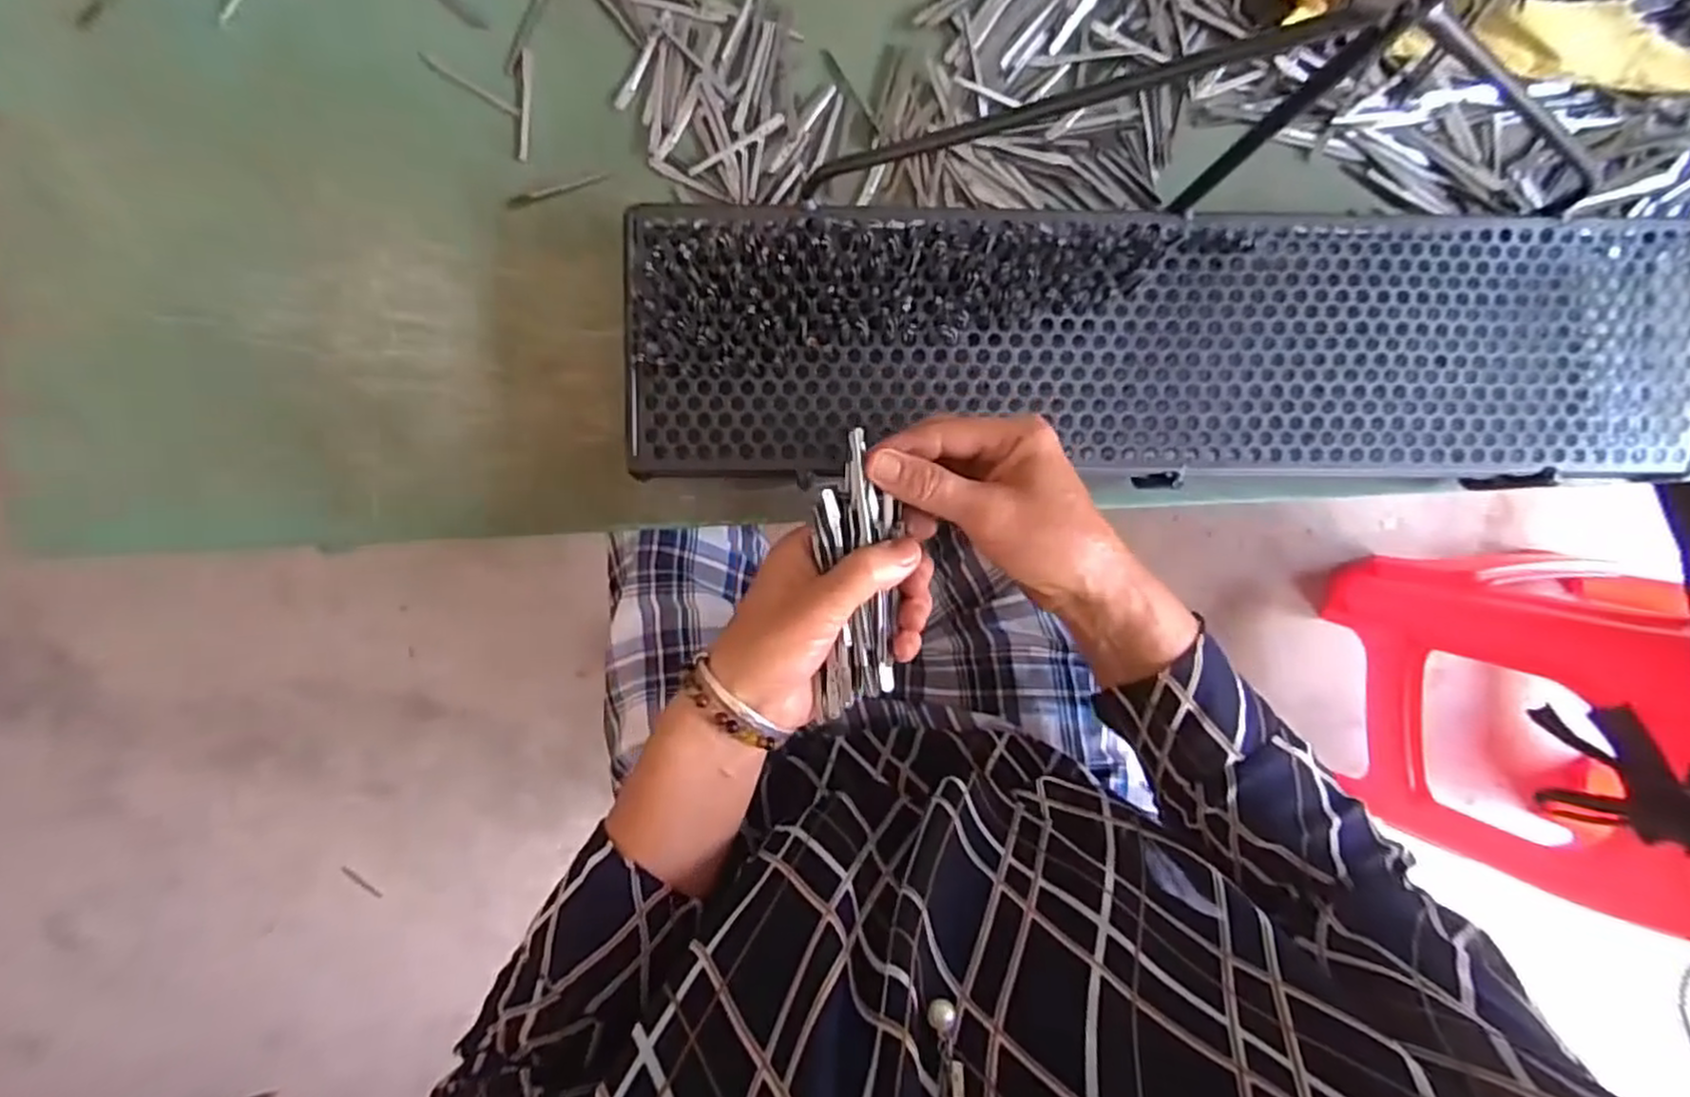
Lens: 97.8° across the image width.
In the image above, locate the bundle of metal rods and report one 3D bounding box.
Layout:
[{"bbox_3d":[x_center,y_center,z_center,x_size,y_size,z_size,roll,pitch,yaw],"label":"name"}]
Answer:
[{"bbox_3d":[0.007,0.014,0.347,0.039,0.016,0.133,1,94,-2],"label":"bundle of metal rods"}]

